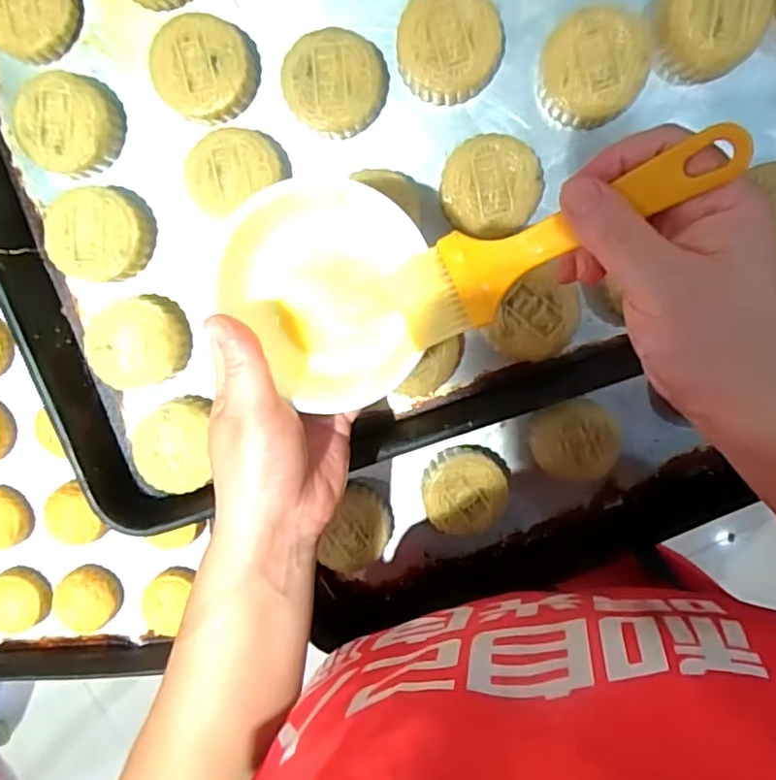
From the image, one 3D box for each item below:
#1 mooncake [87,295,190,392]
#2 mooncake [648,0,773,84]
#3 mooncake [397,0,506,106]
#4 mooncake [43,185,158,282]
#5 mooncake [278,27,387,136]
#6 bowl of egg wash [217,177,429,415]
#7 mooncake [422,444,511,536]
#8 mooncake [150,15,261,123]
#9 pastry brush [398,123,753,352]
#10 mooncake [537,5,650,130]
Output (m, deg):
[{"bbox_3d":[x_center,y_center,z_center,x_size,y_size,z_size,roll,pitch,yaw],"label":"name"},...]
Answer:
[{"bbox_3d":[-0.167,-0.032,0.419,0.067,0.026,0.058,-17,95,6],"label":"mooncake"},{"bbox_3d":[0.190,-0.219,0.365,0.059,0.035,0.060,0,97,4],"label":"mooncake"},{"bbox_3d":[0.038,-0.213,0.382,0.065,0.025,0.059,-22,95,6],"label":"mooncake"},{"bbox_3d":[-0.191,-0.104,0.411,0.061,0.030,0.060,4,97,4],"label":"mooncake"},{"bbox_3d":[-0.033,-0.193,0.392,0.061,0.027,0.058,0,97,4],"label":"mooncake"},{"bbox_3d":[-0.026,-0.050,0.322,0.094,0.052,0.108,-30,94,7],"label":"bowl of egg wash"},{"bbox_3d":[0.057,0.074,0.461,0.062,0.031,0.061,0,97,4],"label":"mooncake"},{"bbox_3d":[-0.117,-0.203,0.397,0.060,0.028,0.059,4,97,4],"label":"mooncake"},{"bbox_3d":[0.068,-0.062,0.259,0.151,0.007,0.041,-22,95,31],"label":"pastry brush"},{"bbox_3d":[0.122,-0.195,0.375,0.060,0.031,0.060,0,97,4],"label":"mooncake"}]

